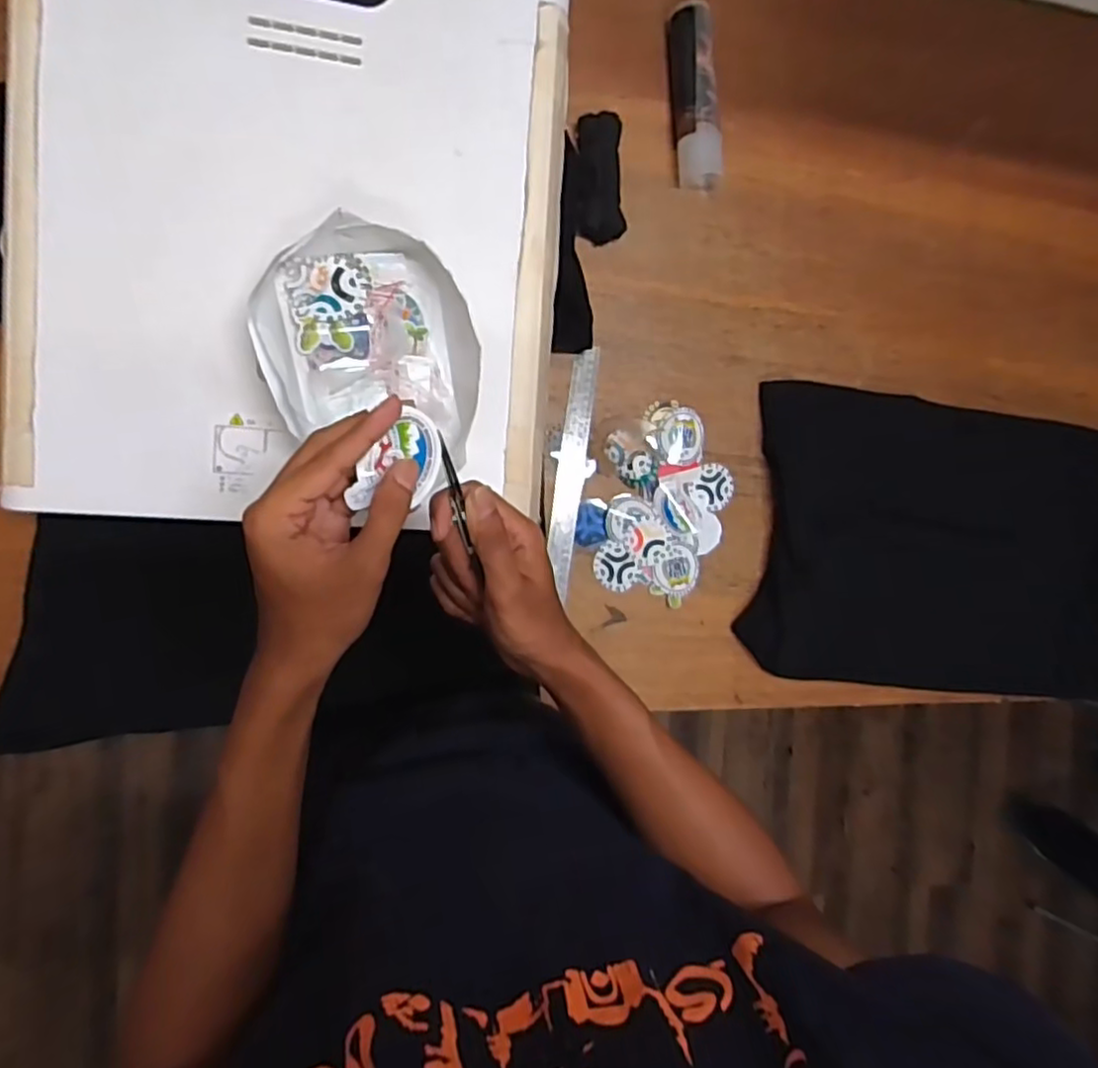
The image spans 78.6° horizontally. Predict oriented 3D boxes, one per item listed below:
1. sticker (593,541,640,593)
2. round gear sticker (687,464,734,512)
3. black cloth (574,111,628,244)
[{"bbox_3d":[0.075,0.037,0.753,0.049,0.004,0.056,-37,98,-9],"label":"sticker"},{"bbox_3d":[0.189,-0.054,0.774,0.058,0.006,0.053,-7,94,-15],"label":"round gear sticker"},{"bbox_3d":[0.053,-0.380,0.715,0.052,0.028,0.128,-4,92,-12],"label":"black cloth"}]

